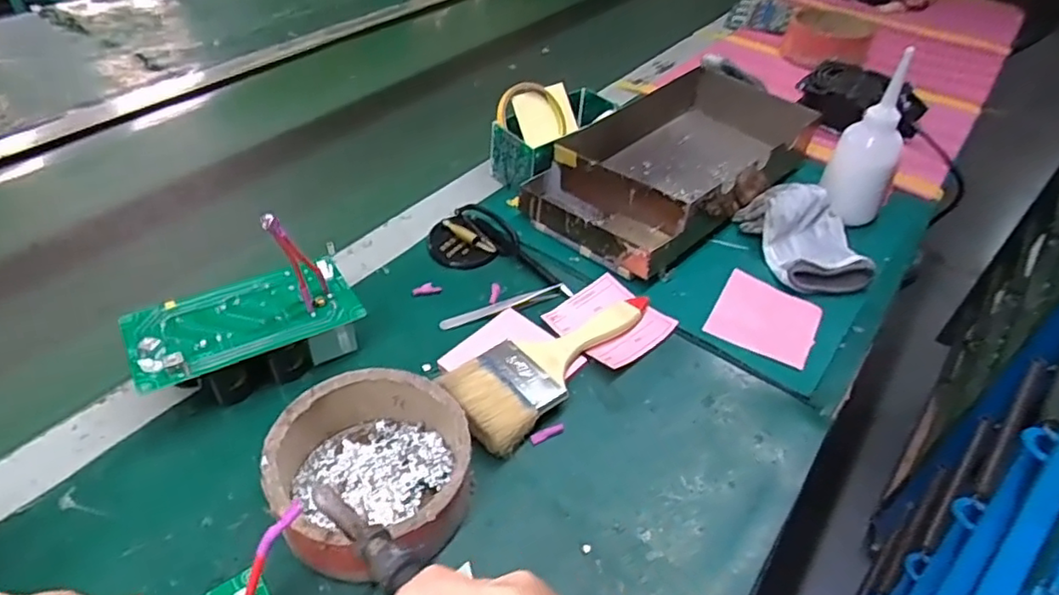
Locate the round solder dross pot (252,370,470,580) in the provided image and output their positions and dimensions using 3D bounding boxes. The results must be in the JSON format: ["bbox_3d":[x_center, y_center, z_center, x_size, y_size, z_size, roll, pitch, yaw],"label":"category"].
[{"bbox_3d":[-0.100,0.110,0.404,0.120,0.055,0.118,2,42,-1],"label":"round solder dross pot"}]

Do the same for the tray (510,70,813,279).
[{"bbox_3d":[0.167,-0.153,0.685,0.169,0.071,0.351,34,50,29],"label":"tray"}]

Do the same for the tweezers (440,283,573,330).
[{"bbox_3d":[-0.019,0.005,0.550,0.120,0.008,0.019,-16,46,-20],"label":"tweezers"}]

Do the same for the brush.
[{"bbox_3d":[0.016,0.044,0.499,0.072,0.026,0.190,31,49,28],"label":"brush"}]

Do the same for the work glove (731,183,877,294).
[{"bbox_3d":[0.273,-0.067,0.616,0.094,0.048,0.145,-10,44,-14],"label":"work glove"}]

